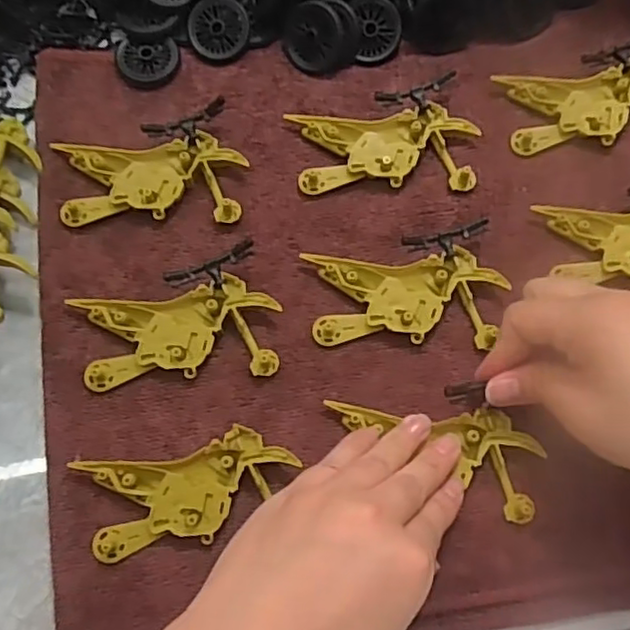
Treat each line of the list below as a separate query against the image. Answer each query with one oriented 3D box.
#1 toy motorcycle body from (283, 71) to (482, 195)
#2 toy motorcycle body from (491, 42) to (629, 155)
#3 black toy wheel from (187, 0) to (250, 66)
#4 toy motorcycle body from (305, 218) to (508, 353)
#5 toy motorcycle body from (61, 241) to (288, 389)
[{"bbox_3d":[0.039,-0.100,0.369,0.097,0.012,0.064,-4,73,-1],"label":"toy motorcycle body"},{"bbox_3d":[0.161,-0.120,0.375,0.100,0.012,0.065,-17,74,-5],"label":"toy motorcycle body"},{"bbox_3d":[-0.058,-0.170,0.387,0.035,0.004,0.040,15,90,-3],"label":"black toy wheel"},{"bbox_3d":[0.049,-0.011,0.341,0.098,0.014,0.059,-10,73,-3],"label":"toy motorcycle body"},{"bbox_3d":[-0.070,0.010,0.335,0.098,0.014,0.065,-19,74,-6],"label":"toy motorcycle body"}]

